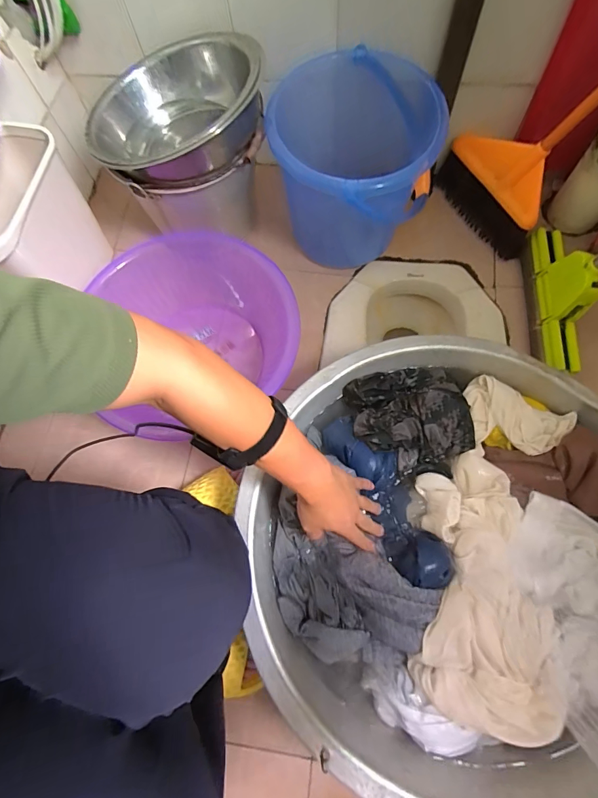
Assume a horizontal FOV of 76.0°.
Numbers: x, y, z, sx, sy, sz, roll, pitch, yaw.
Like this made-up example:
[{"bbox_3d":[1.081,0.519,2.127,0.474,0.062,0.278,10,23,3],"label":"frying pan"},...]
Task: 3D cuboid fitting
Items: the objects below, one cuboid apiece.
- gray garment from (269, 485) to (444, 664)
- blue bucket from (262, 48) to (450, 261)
[{"bbox_3d":[0.053,0.283,0.563,0.262,0.058,0.155,30,74,11],"label":"gray garment"},{"bbox_3d":[0.110,-0.446,0.781,0.290,0.283,0.289,-1,71,3],"label":"blue bucket"}]

